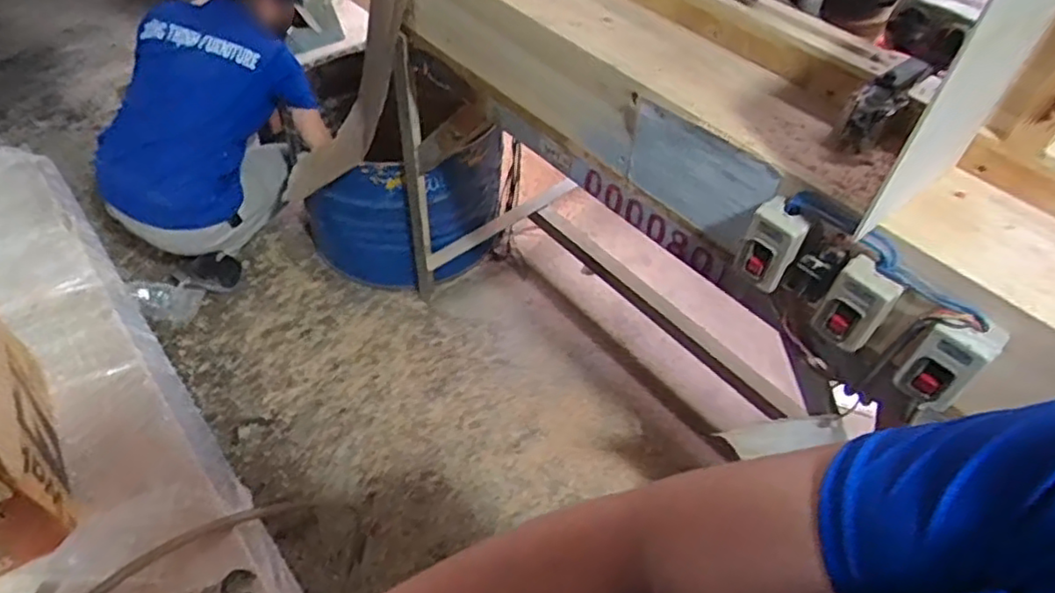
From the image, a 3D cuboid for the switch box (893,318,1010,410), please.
[{"bbox_3d":[0.422,0.070,0.665,0.061,0.104,0.037,35,55,25],"label":"switch box"}]

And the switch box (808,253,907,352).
[{"bbox_3d":[0.358,0.011,0.717,0.034,0.097,0.067,-32,57,-28],"label":"switch box"}]

